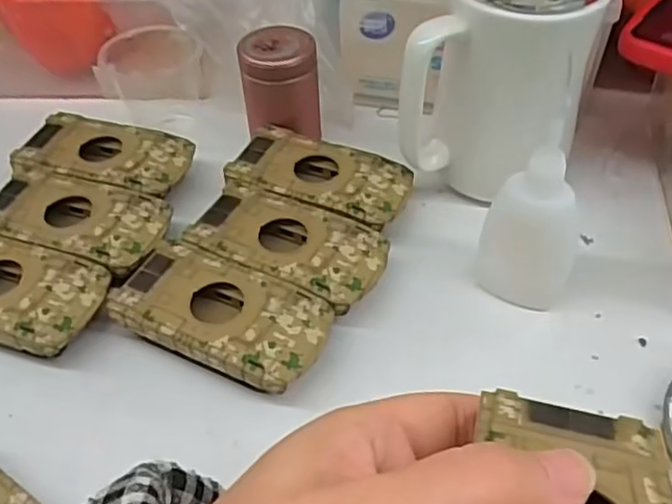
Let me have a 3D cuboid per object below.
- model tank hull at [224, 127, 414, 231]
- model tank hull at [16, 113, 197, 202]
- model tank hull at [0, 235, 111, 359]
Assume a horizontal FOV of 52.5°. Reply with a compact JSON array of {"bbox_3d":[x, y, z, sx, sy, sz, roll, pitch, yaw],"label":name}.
[{"bbox_3d":[-0.008,-0.036,0.376,0.093,0.025,0.050,16,49,16],"label":"model tank hull"},{"bbox_3d":[-0.131,-0.050,0.396,0.092,0.025,0.050,13,49,14],"label":"model tank hull"},{"bbox_3d":[-0.157,0.021,0.327,0.093,0.022,0.051,14,49,14],"label":"model tank hull"}]

